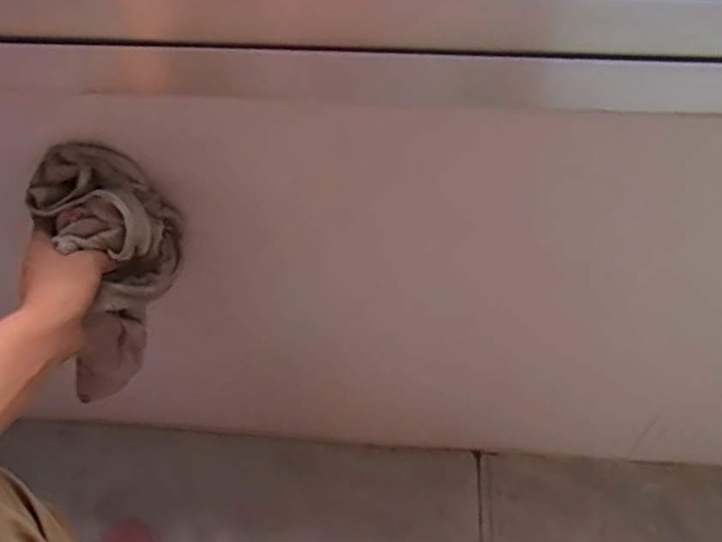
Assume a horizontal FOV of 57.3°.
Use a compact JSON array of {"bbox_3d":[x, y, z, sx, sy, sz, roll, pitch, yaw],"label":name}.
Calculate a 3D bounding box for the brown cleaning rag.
[{"bbox_3d":[-0.235,0.008,0.613,0.116,0.243,0.082,2,20,2],"label":"brown cleaning rag"}]

